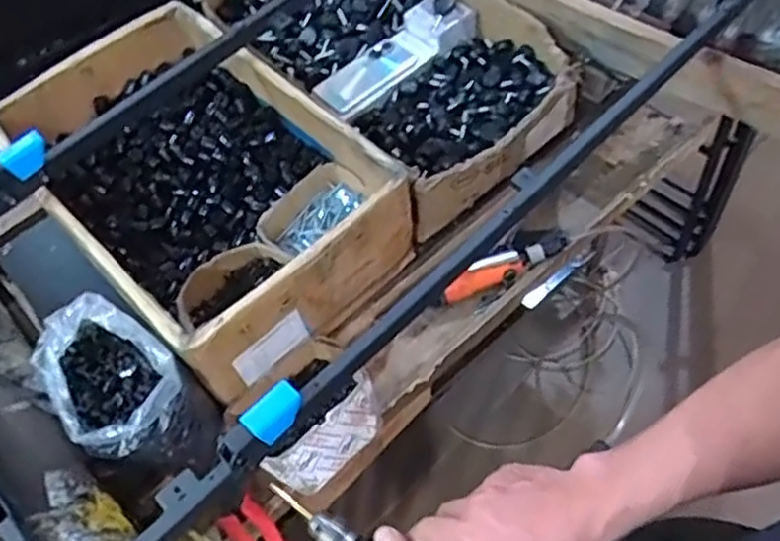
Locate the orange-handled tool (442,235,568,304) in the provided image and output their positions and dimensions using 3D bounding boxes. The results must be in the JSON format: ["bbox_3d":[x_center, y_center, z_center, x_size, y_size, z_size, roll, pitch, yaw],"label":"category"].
[{"bbox_3d":[0.162,-0.005,1.011,0.184,0.038,0.033,-24,59,-8],"label":"orange-handled tool"}]

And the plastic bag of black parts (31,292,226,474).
[{"bbox_3d":[-0.307,0.146,0.839,0.190,0.144,0.136,29,65,22],"label":"plastic bag of black parts"}]

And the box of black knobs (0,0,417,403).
[{"bbox_3d":[-0.266,-0.133,1.009,0.358,0.160,0.549,-41,63,-18],"label":"box of black knobs"}]

